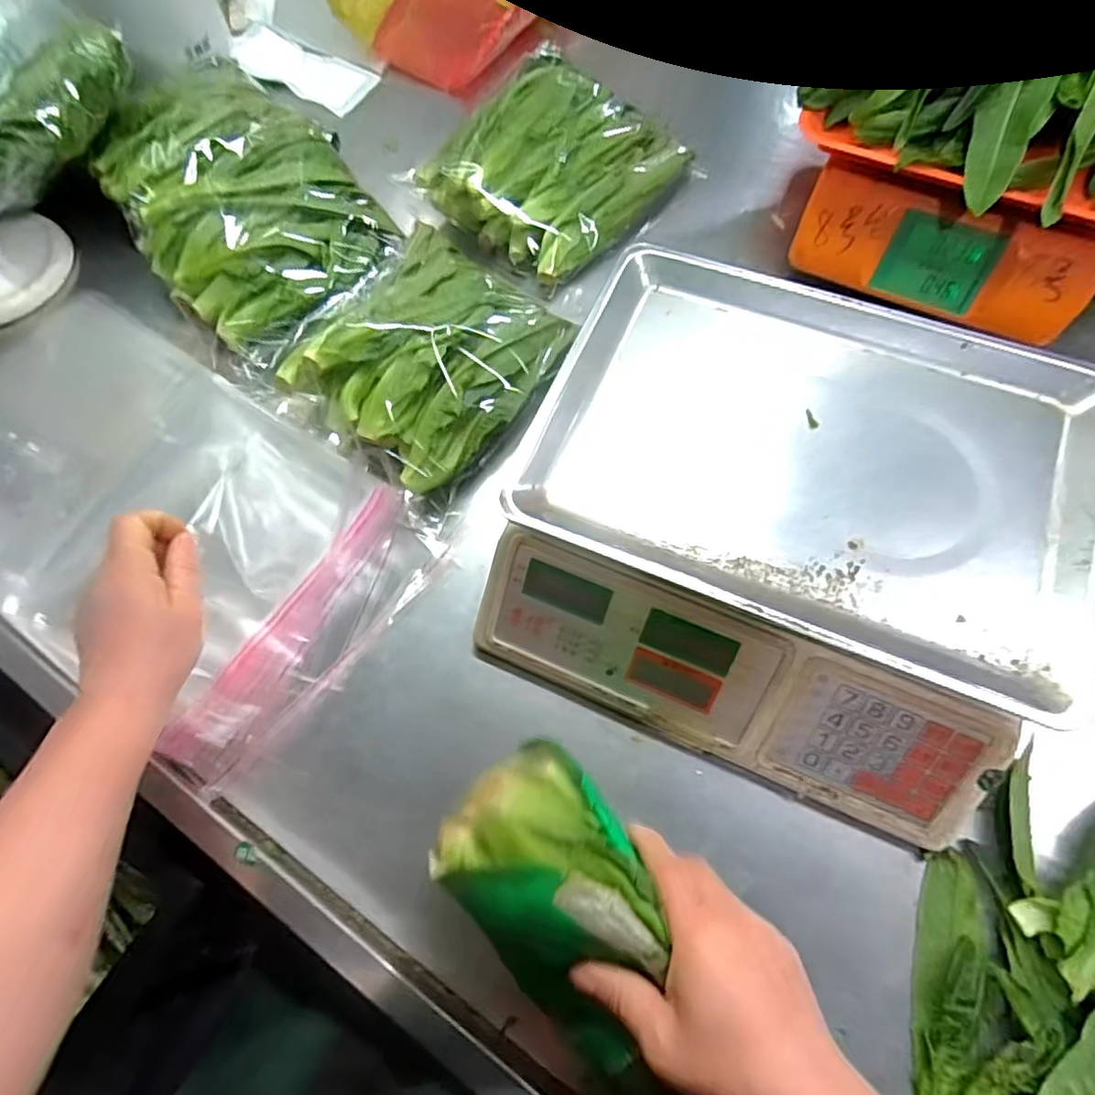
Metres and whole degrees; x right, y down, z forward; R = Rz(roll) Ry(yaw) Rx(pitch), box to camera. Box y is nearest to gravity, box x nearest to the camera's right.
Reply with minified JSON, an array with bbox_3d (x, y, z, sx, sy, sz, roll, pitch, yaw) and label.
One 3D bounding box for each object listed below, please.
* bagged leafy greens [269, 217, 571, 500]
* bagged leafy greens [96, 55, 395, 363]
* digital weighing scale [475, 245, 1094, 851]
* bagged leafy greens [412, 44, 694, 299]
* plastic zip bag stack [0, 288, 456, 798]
[{"bbox_3d":[-0.099,-0.161,0.525,0.186,0.076,0.194,35,73,15],"label":"bagged leafy greens"},{"bbox_3d":[-0.294,-0.337,0.610,0.204,0.071,0.367,-34,70,-11],"label":"bagged leafy greens"},{"bbox_3d":[0.158,-0.016,0.438,0.333,0.111,0.304,21,70,11],"label":"digital weighing scale"},{"bbox_3d":[0.009,-0.366,0.607,0.182,0.065,0.219,39,75,16],"label":"bagged leafy greens"},{"bbox_3d":[-0.333,-0.038,0.518,0.475,0.026,0.248,32,73,14],"label":"plastic zip bag stack"}]

